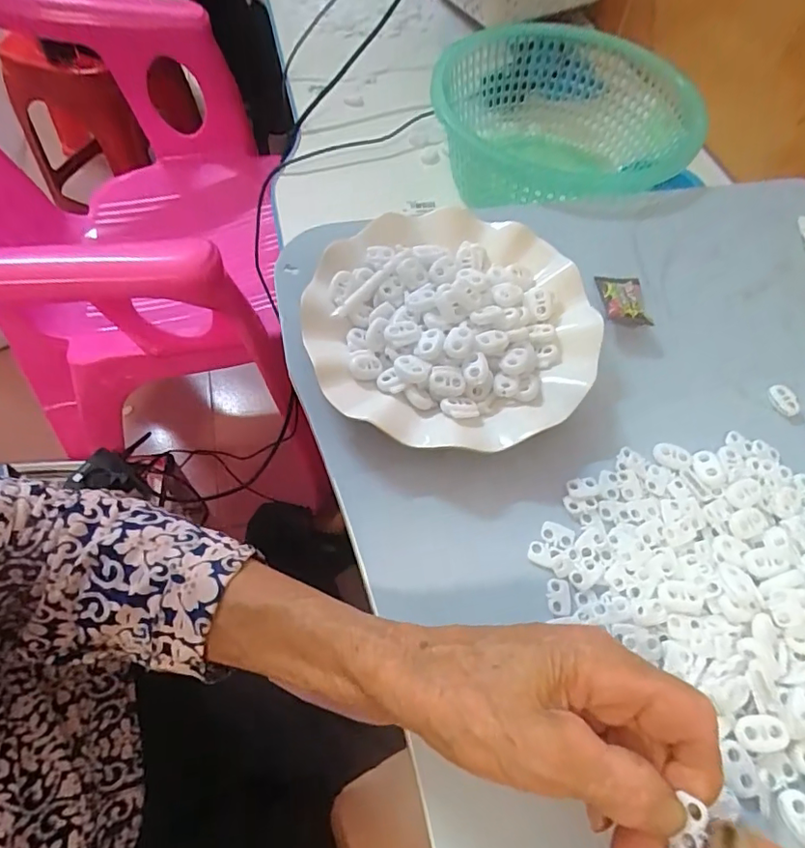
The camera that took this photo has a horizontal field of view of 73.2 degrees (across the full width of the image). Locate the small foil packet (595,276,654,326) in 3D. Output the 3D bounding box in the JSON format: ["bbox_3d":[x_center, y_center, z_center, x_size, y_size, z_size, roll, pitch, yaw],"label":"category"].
[{"bbox_3d":[0.154,-0.087,0.379,0.031,0.018,0.049,3,57,4],"label":"small foil packet"}]

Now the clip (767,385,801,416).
[{"bbox_3d":[0.245,-0.016,0.347,0.013,0.005,0.022,-16,61,-12],"label":"clip"}]

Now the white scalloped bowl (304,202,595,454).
[{"bbox_3d":[0.031,-0.061,0.353,0.181,0.043,0.185,1,59,-2],"label":"white scalloped bowl"}]

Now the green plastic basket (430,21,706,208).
[{"bbox_3d":[0.141,-0.273,0.507,0.213,0.108,0.215,5,59,1],"label":"green plastic basket"}]

